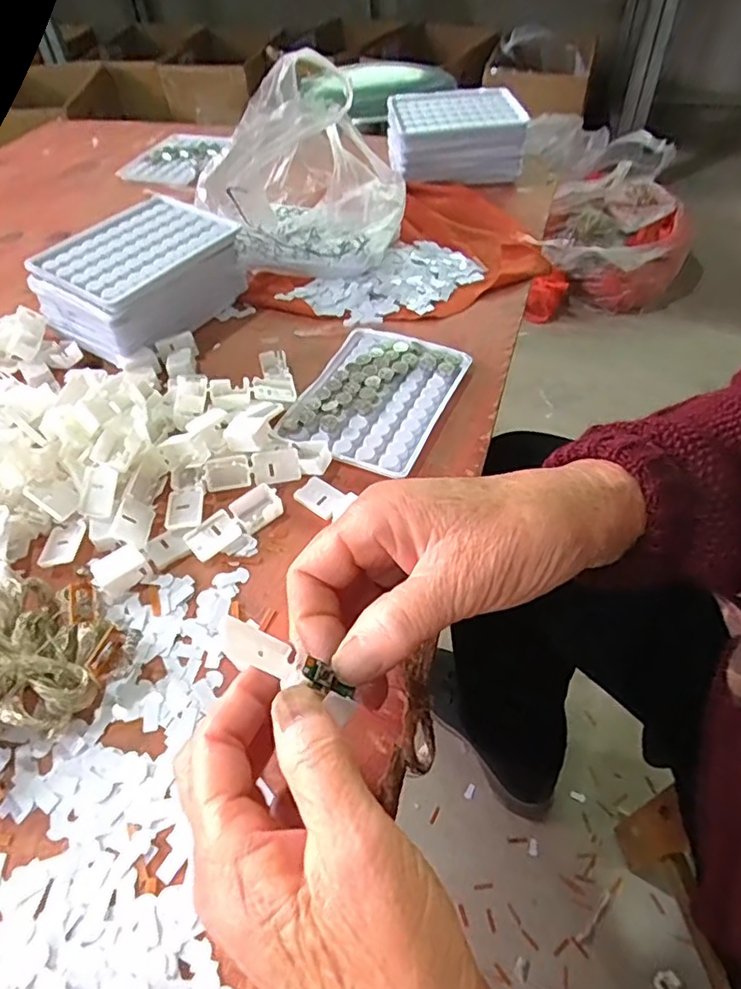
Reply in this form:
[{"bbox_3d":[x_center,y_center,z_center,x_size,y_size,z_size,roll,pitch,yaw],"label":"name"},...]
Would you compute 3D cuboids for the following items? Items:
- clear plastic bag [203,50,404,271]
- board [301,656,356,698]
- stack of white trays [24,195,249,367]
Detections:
[{"bbox_3d":[-0.052,-0.278,0.510,0.158,0.117,0.163,1,50,5],"label":"clear plastic bag"},{"bbox_3d":[-0.014,0.064,0.204,0.021,0.004,0.008,38,52,-17],"label":"board"},{"bbox_3d":[-0.172,-0.163,0.454,0.095,0.063,0.137,20,54,20],"label":"stack of white trays"}]

